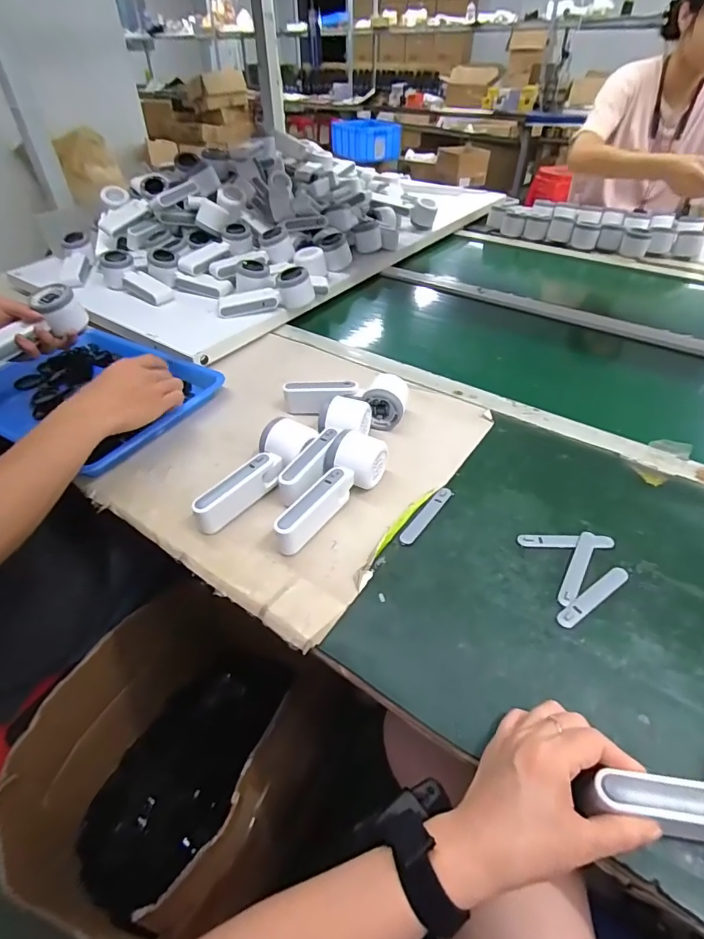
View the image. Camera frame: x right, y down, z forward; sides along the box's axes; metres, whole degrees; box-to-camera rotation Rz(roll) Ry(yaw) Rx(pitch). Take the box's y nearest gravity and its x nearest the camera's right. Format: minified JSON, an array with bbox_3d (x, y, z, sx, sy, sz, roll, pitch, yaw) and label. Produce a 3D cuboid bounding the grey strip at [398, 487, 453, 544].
[{"bbox_3d":[0.082,0.049,0.508,0.017,0.004,0.095,27,50,27],"label":"grey strip"}]

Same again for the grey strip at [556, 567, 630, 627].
[{"bbox_3d":[0.225,0.117,0.430,0.094,0.004,0.016,-26,49,-24],"label":"grey strip"}]

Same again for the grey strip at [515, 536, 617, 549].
[{"bbox_3d":[0.222,0.075,0.479,0.096,0.005,0.015,3,43,4],"label":"grey strip"}]

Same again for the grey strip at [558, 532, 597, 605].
[{"bbox_3d":[0.221,0.096,0.452,0.015,0.004,0.093,24,51,22],"label":"grey strip"}]

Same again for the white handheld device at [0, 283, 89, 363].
[{"bbox_3d":[-0.444,-0.189,0.639,0.052,0.056,0.159,25,62,25],"label":"white handheld device"}]

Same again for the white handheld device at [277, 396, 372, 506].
[{"bbox_3d":[-0.028,-0.025,0.550,0.060,0.051,0.172,15,45,16],"label":"white handheld device"}]

